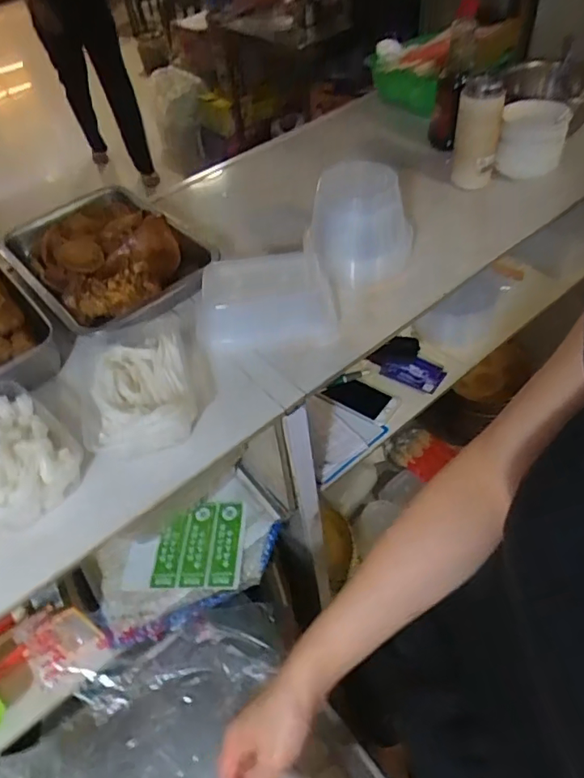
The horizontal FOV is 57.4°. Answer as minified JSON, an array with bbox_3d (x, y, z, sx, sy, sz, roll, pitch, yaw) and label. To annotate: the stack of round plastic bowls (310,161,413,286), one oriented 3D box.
[{"bbox_3d":[0.084,-0.202,0.669,0.131,0.116,0.110,3,50,9],"label":"stack of round plastic bowls"}]

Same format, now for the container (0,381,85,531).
[{"bbox_3d":[-0.291,0.064,0.533,0.158,0.051,0.118,34,61,30],"label":"container"}]

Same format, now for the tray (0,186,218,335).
[{"bbox_3d":[-0.257,-0.179,0.747,0.209,0.056,0.303,-36,55,-22],"label":"tray"}]

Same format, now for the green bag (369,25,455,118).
[{"bbox_3d":[0.209,-0.577,0.980,0.143,0.084,0.163,11,52,16],"label":"green bag"}]

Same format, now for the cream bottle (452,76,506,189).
[{"bbox_3d":[0.267,-0.364,0.770,0.059,0.145,0.053,9,51,14],"label":"cream bottle"}]

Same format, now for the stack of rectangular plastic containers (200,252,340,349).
[{"bbox_3d":[-0.030,-0.103,0.620,0.159,0.068,0.100,-11,49,-2],"label":"stack of rectangular plastic containers"}]

